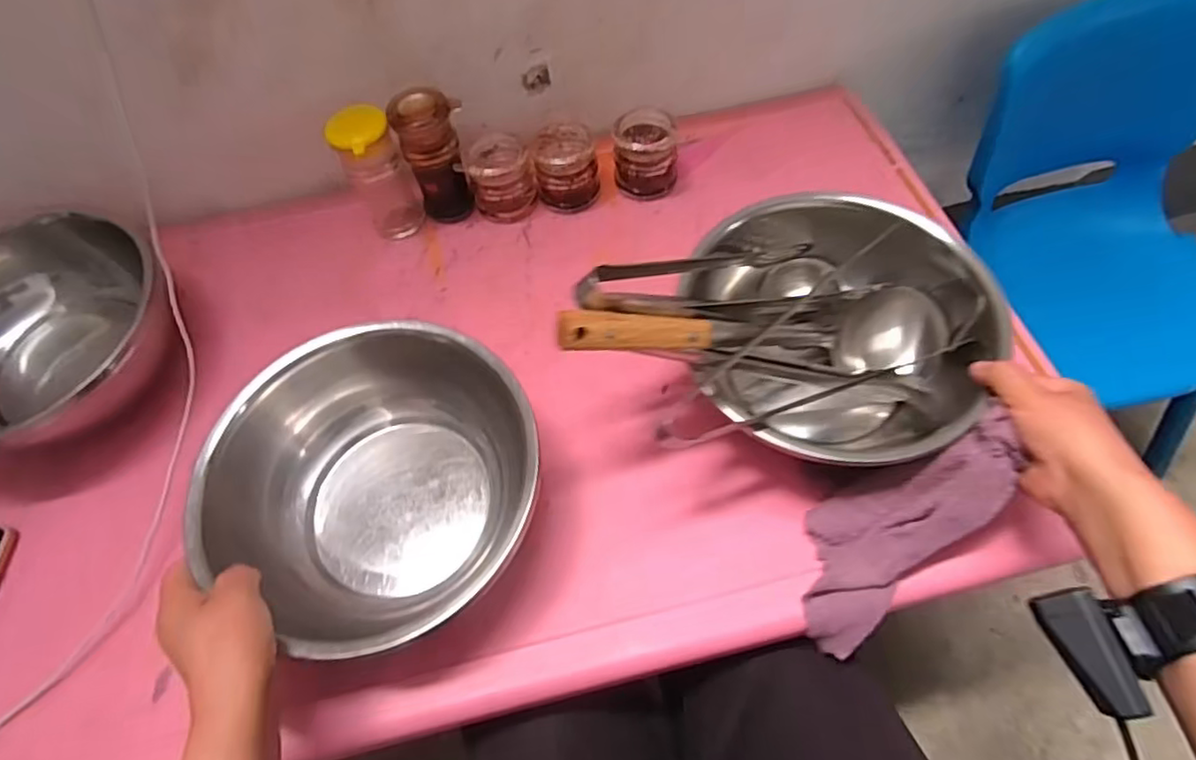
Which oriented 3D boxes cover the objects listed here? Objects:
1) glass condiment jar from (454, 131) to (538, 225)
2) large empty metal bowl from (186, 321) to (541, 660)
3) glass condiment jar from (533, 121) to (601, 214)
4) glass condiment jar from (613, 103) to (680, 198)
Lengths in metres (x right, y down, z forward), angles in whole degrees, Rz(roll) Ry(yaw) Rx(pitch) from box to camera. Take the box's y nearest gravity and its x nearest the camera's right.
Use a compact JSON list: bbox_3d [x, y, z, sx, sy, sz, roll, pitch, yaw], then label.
[{"bbox_3d":[-0.108,-0.217,0.698,0.066,0.070,0.065,-2,60,3],"label":"glass condiment jar"},{"bbox_3d":[-0.168,0.098,0.501,0.249,0.103,0.218,-10,60,-2],"label":"large empty metal bowl"},{"bbox_3d":[-0.033,-0.232,0.695,0.066,0.069,0.057,-5,60,1],"label":"glass condiment jar"},{"bbox_3d":[0.057,-0.251,0.697,0.065,0.072,0.076,35,68,21],"label":"glass condiment jar"}]

